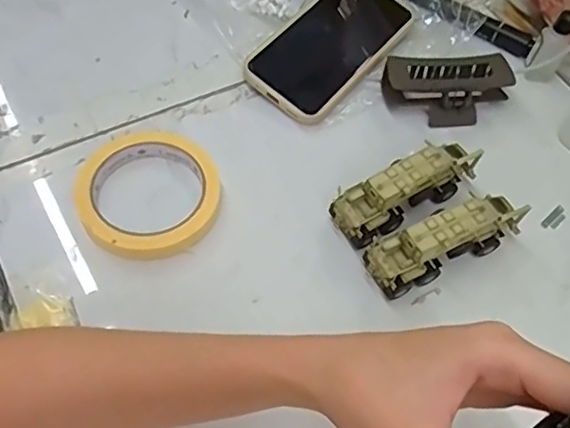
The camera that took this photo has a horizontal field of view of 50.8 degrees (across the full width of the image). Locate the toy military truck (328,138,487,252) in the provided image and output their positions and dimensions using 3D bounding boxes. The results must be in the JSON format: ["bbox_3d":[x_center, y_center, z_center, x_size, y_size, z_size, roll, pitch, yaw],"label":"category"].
[{"bbox_3d":[0.088,-0.018,0.429,0.113,0.042,0.034,-27,64,-18],"label":"toy military truck"}]

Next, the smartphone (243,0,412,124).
[{"bbox_3d":[0.042,-0.152,0.516,0.079,0.018,0.168,34,63,16],"label":"smartphone"}]

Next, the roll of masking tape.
[{"bbox_3d":[-0.099,-0.020,0.431,0.096,0.022,0.109,-19,62,-14],"label":"roll of masking tape"}]

